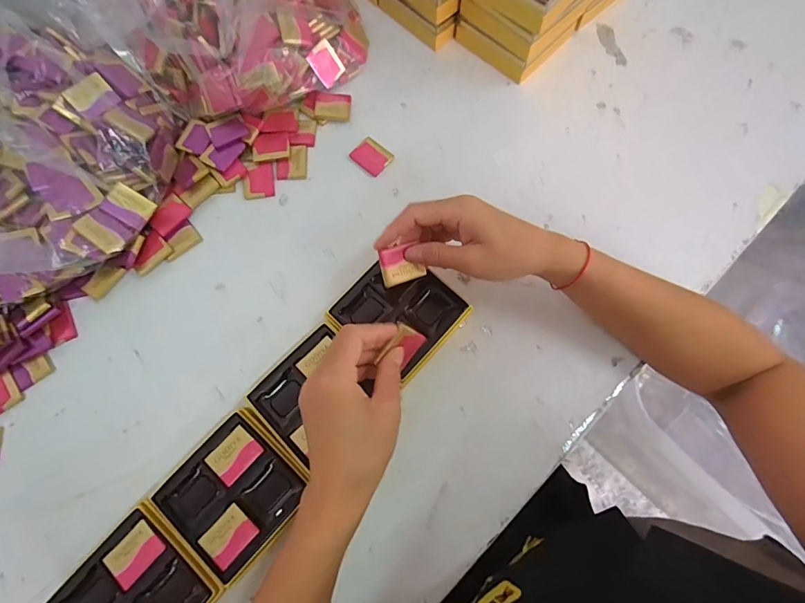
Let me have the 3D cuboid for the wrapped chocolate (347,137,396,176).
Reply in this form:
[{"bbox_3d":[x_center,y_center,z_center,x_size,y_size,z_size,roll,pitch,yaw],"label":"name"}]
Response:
[{"bbox_3d":[-0.033,-0.157,0.465,0.041,0.005,0.036,41,78,12],"label":"wrapped chocolate"}]

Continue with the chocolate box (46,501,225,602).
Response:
[{"bbox_3d":[-0.202,0.227,0.336,0.095,0.033,0.094,39,77,12],"label":"chocolate box"}]

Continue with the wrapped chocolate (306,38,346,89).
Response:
[{"bbox_3d":[-0.084,-0.263,0.475,0.032,0.040,0.004,-48,41,-5],"label":"wrapped chocolate"}]

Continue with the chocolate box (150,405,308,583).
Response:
[{"bbox_3d":[-0.134,0.157,0.356,0.096,0.031,0.098,42,78,12],"label":"chocolate box"}]

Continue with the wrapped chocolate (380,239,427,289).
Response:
[{"bbox_3d":[0.000,-0.033,0.371,0.040,0.010,0.032,-20,104,-19],"label":"wrapped chocolate"}]

